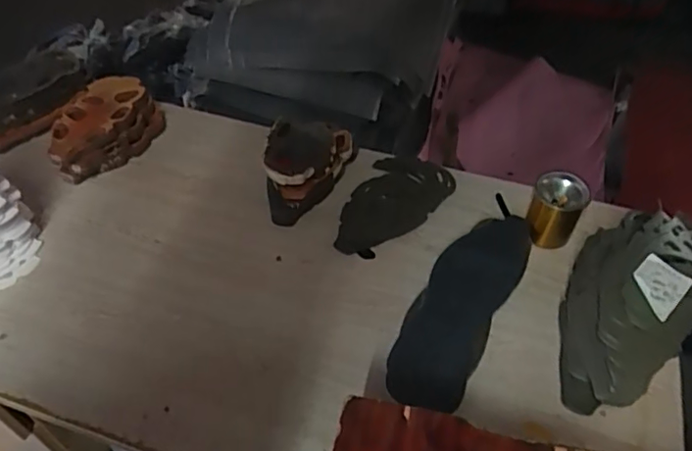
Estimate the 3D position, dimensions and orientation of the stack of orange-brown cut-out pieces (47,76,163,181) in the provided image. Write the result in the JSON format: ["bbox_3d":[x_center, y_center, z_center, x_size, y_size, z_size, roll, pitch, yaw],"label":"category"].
[{"bbox_3d":[-0.411,-0.164,0.956,0.127,0.072,0.209,21,52,19],"label":"stack of orange-brown cut-out pieces"}]

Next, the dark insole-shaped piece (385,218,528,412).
[{"bbox_3d":[0.158,0.092,0.747,0.108,0.032,0.312,23,53,21],"label":"dark insole-shaped piece"}]

